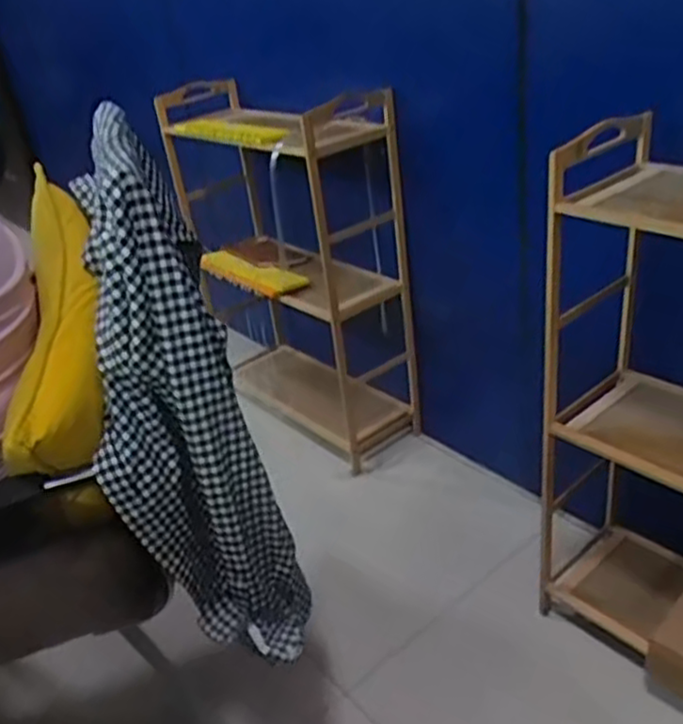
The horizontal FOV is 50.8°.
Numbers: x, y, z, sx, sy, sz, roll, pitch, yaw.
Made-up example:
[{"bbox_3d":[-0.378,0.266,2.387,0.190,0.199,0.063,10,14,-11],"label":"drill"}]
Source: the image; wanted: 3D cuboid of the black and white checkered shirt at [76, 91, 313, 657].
[{"bbox_3d":[-0.174,0.095,0.818,0.193,0.584,0.126,-10,30,-4],"label":"black and white checkered shirt"}]

